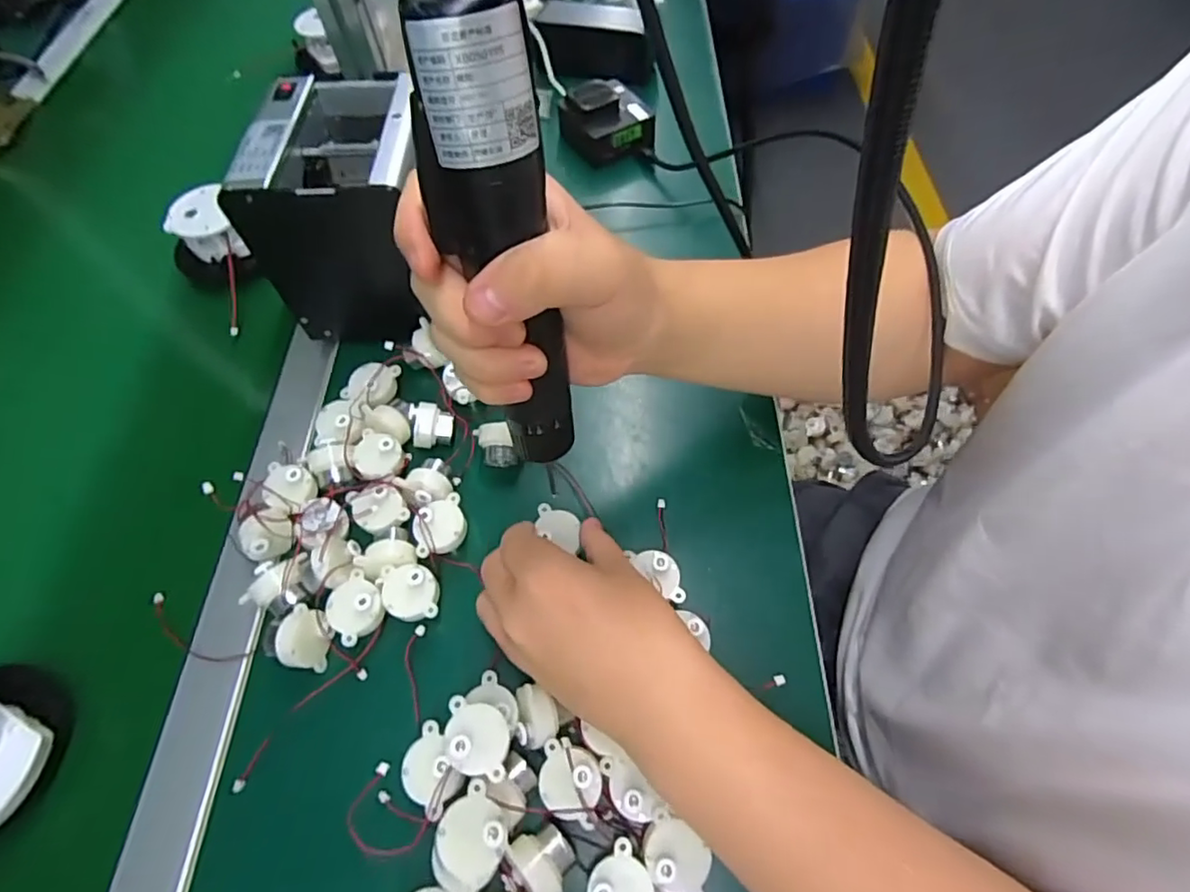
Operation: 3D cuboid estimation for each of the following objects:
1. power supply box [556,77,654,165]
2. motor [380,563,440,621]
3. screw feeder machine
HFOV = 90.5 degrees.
[{"bbox_3d":[0.011,-0.321,0.582,0.080,0.042,0.073,-20,61,-8],"label":"power supply box"},{"bbox_3d":[-0.112,0.088,0.358,0.033,0.015,0.034,-9,60,-2],"label":"motor"},{"bbox_3d":[-0.183,-0.177,0.444,0.104,0.137,0.127,-5,60,1],"label":"screw feeder machine"}]

